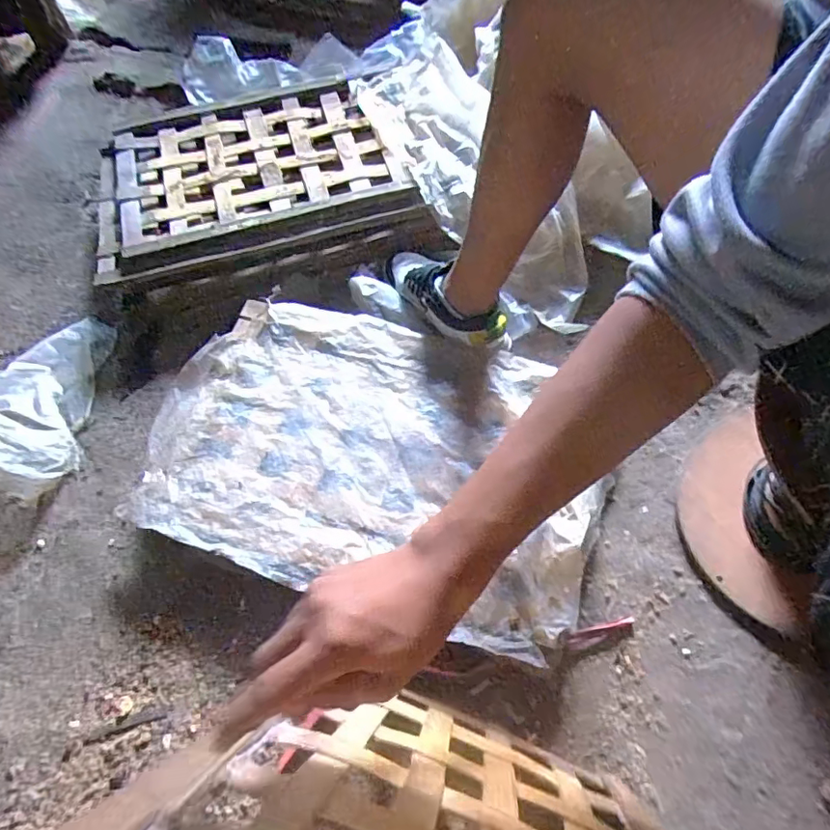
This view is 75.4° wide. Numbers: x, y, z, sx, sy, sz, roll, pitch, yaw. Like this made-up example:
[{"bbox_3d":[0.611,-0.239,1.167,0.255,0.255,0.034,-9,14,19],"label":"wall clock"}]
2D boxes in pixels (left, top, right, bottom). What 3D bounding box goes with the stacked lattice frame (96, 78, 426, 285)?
[{"bbox_3d":[-0.281,-0.400,0.904,0.509,0.105,0.360,-13,60,-4],"label":"stacked lattice frame"}]

